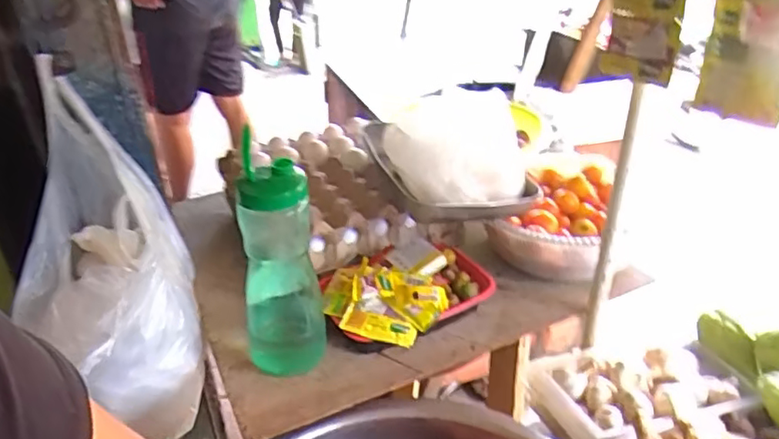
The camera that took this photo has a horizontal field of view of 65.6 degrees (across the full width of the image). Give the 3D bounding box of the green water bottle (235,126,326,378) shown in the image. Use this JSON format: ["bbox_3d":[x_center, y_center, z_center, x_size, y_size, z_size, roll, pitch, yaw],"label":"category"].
[{"bbox_3d":[-0.120,0.048,0.644,0.084,0.246,0.075,-10,32,-12],"label":"green water bottle"}]

